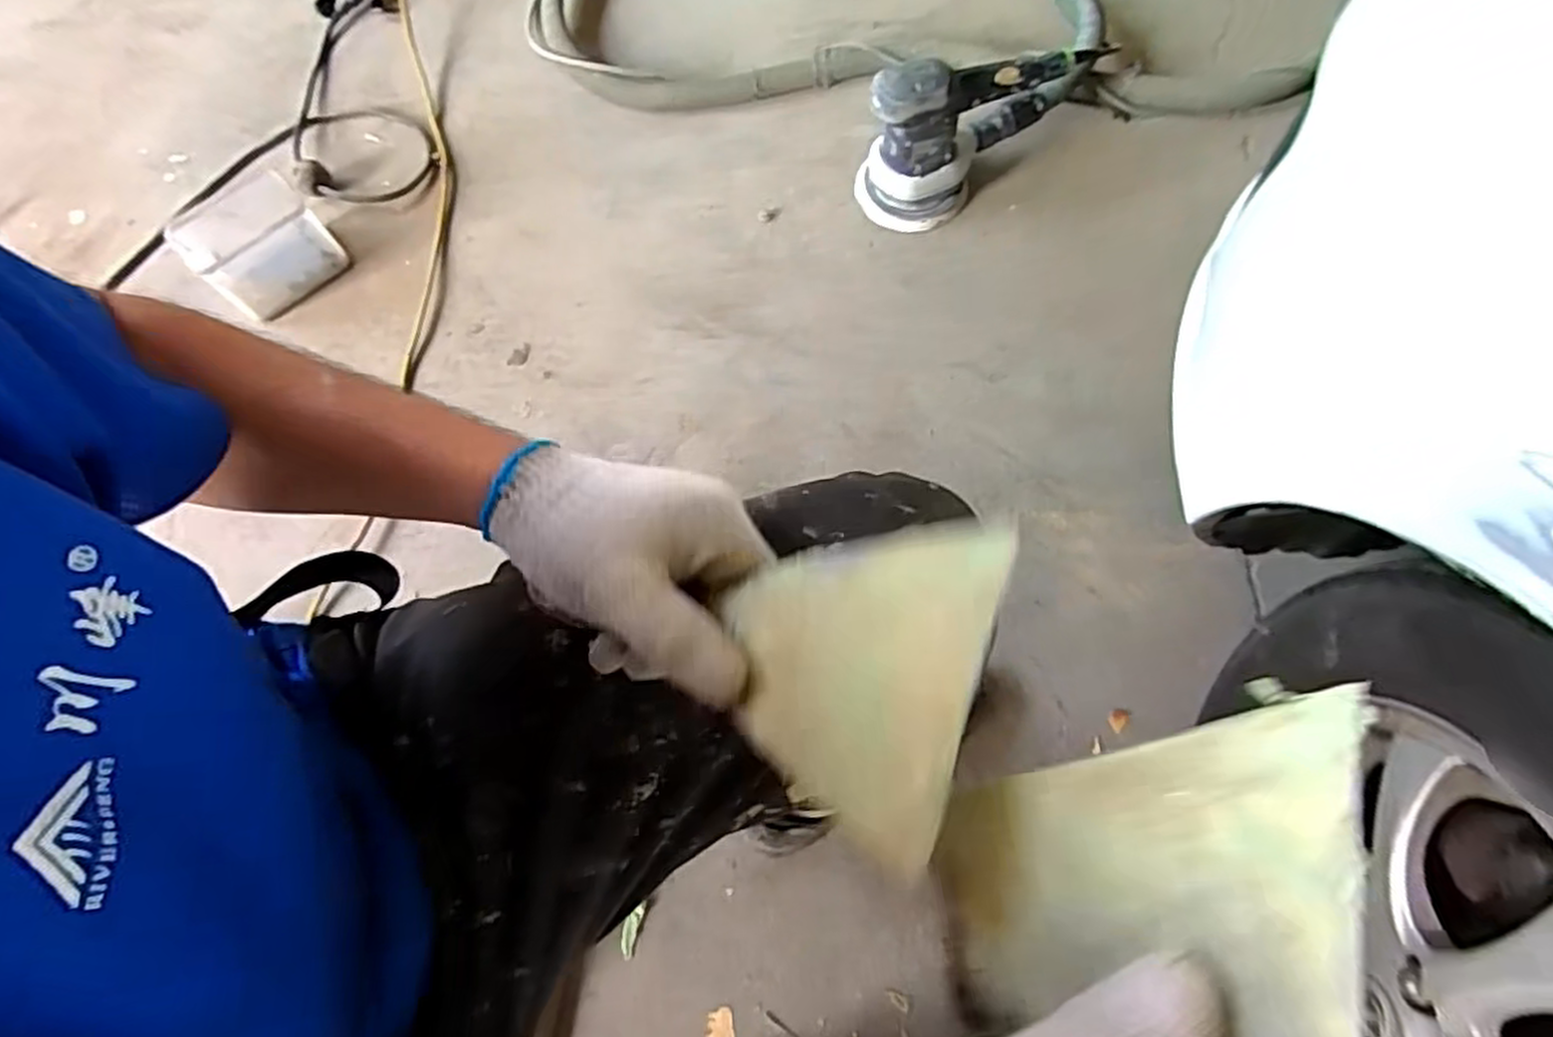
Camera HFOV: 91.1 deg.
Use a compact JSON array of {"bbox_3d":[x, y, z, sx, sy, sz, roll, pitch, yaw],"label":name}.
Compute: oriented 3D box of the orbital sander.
[{"bbox_3d":[0.251,-0.511,0.939,0.313,0.179,0.117,-34,73,-9],"label":"orbital sander"}]

